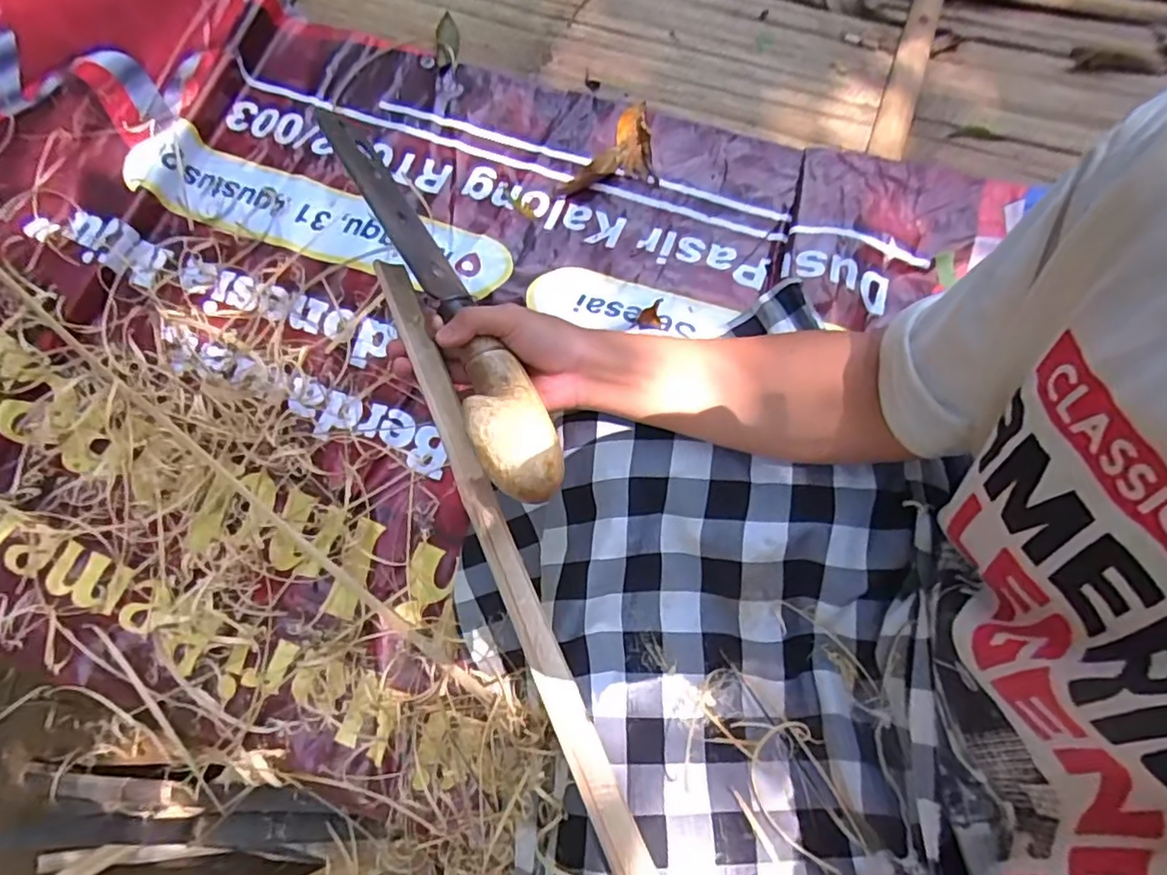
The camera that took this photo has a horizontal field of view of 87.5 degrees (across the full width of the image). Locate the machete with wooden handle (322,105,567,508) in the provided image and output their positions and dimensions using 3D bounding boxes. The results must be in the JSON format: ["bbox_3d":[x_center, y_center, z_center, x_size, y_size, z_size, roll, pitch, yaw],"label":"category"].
[{"bbox_3d":[-0.105,-0.115,0.424,0.048,0.061,0.373,-27,63,-7],"label":"machete with wooden handle"}]

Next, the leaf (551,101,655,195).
[{"bbox_3d":[0.023,-0.361,0.762,0.122,0.022,0.117,-8,70,-1],"label":"leaf"}]

